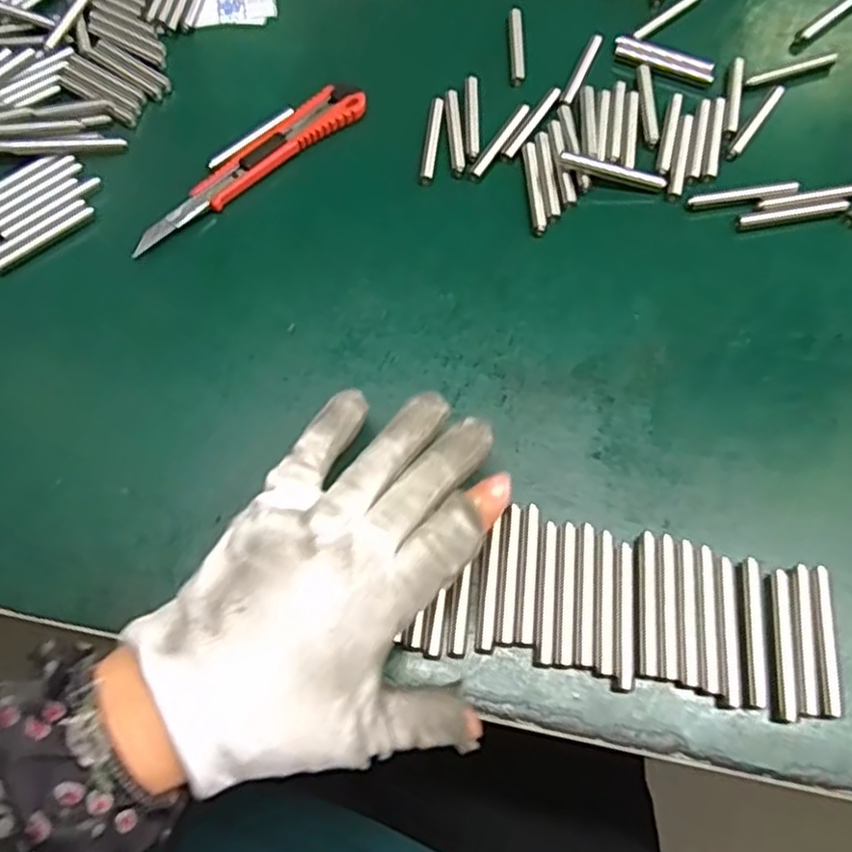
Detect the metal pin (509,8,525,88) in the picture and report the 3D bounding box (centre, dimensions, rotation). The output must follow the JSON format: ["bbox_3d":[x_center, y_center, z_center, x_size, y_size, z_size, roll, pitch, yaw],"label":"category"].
[{"bbox_3d":[0.054,-0.228,0.417,0.008,0.004,0.065,0,66,2],"label":"metal pin"}]

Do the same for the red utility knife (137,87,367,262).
[{"bbox_3d":[-0.097,-0.144,0.384,0.149,0.010,0.024,-38,71,-14],"label":"red utility knife"}]

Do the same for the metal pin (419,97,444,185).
[{"bbox_3d":[0.003,-0.160,0.388,0.007,0.004,0.059,7,67,4],"label":"metal pin"}]

